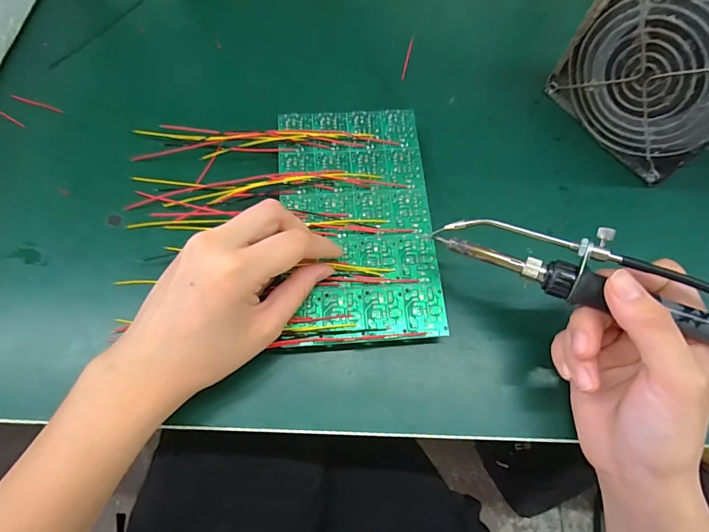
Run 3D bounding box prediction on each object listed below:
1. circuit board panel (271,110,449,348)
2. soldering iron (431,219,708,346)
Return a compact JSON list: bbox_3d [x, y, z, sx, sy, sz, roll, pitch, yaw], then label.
[{"bbox_3d":[0.001,-0.035,0.282,0.099,0.004,0.171,-3,69,-4],"label":"circuit board panel"},{"bbox_3d":[0.143,0.011,0.209,0.203,0.018,0.034,23,69,18],"label":"soldering iron"}]

